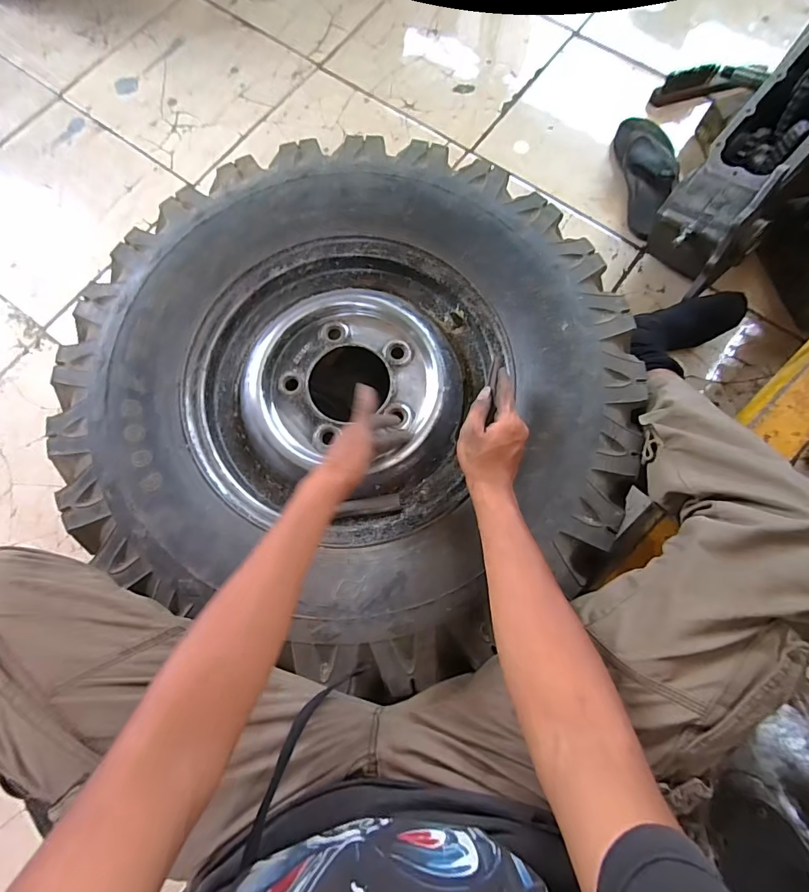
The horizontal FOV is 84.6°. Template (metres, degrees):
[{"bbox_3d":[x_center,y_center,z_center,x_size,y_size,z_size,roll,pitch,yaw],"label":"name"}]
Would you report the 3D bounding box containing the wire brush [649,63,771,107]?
[{"bbox_3d":[0.545,-0.654,0.799,0.038,0.047,0.231,-23,36,-4],"label":"wire brush"}]

